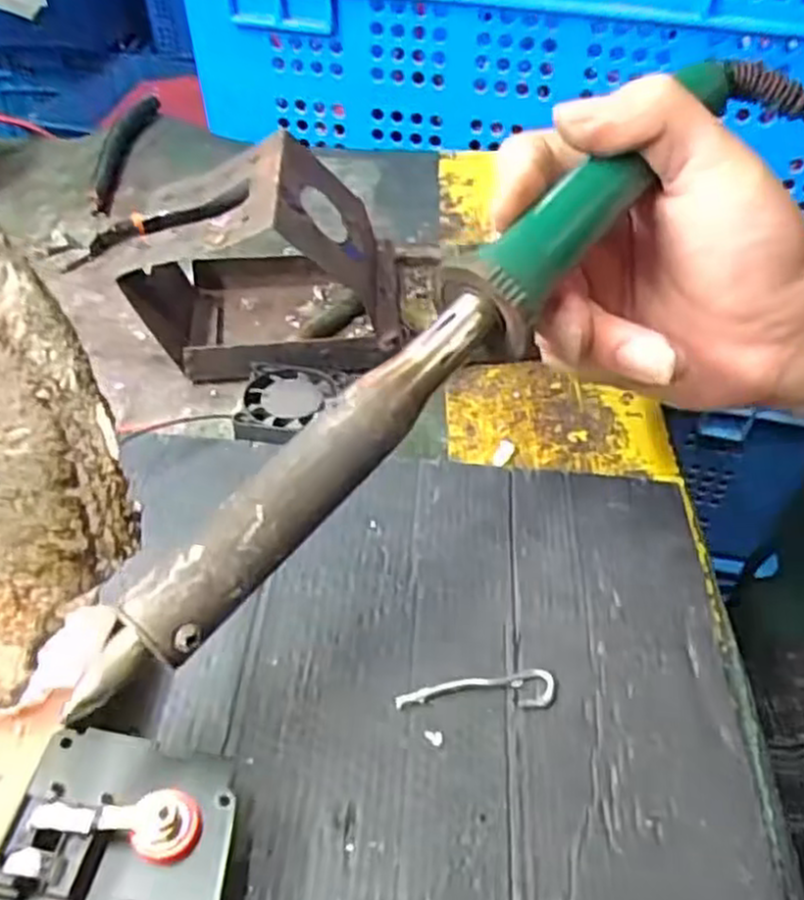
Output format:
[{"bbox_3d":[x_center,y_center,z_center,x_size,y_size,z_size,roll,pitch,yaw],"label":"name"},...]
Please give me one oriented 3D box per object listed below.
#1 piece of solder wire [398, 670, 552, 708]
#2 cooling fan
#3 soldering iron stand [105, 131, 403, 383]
[{"bbox_3d":[0.022,0.071,0.234,0.047,0.004,0.011,0,45,-2],"label":"piece of solder wire"},{"bbox_3d":[-0.047,-0.018,0.320,0.036,0.008,0.041,6,45,4],"label":"cooling fan"},{"bbox_3d":[-0.057,-0.080,0.332,0.110,0.080,0.074,1,45,-1],"label":"soldering iron stand"}]

